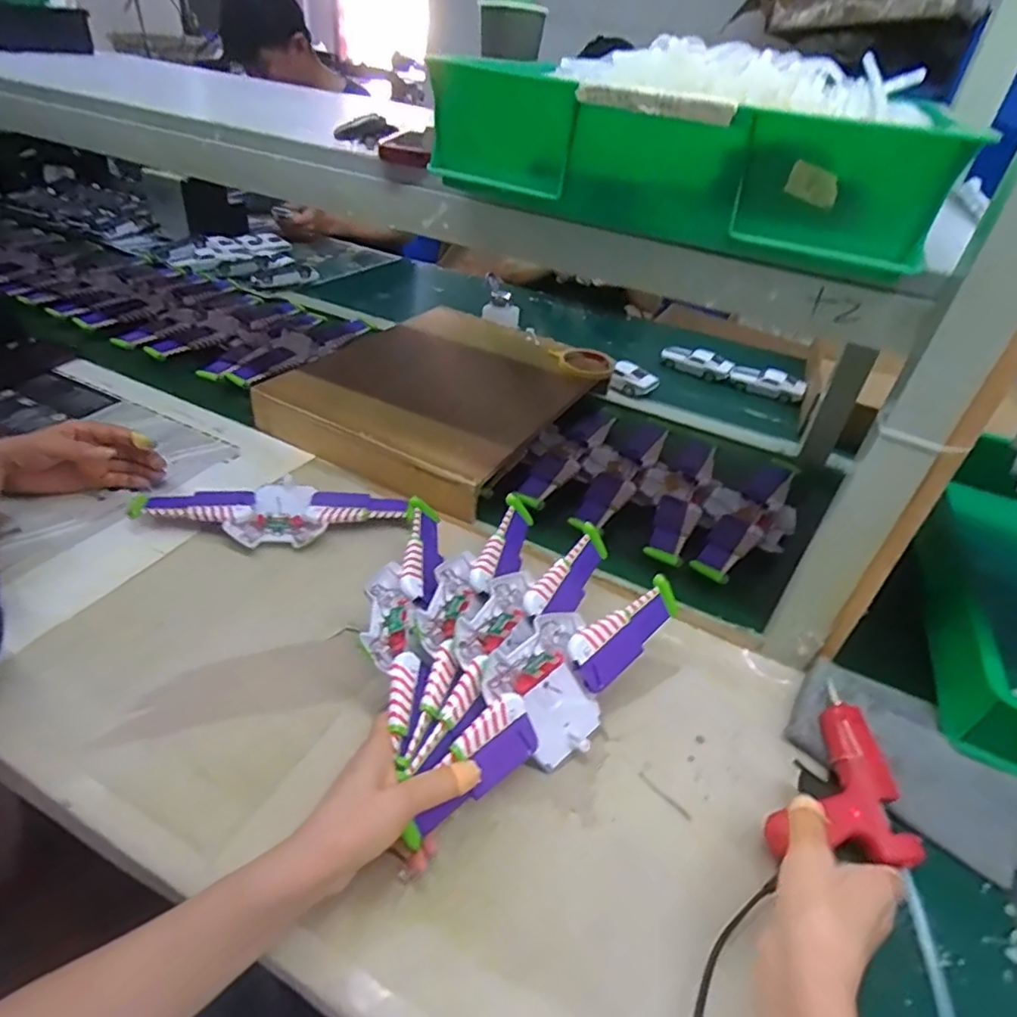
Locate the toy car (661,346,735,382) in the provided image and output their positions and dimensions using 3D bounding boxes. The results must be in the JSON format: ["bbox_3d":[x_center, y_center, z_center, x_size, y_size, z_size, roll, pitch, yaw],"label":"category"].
[{"bbox_3d":[0.354,-0.273,1.131,0.128,0.040,0.058,33,44,29],"label":"toy car"}]

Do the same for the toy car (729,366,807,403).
[{"bbox_3d":[0.464,-0.223,1.081,0.131,0.037,0.043,24,41,21],"label":"toy car"}]

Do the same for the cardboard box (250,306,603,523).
[{"bbox_3d":[-0.090,-0.170,0.882,0.352,0.091,0.422,25,42,21],"label":"cardboard box"}]

